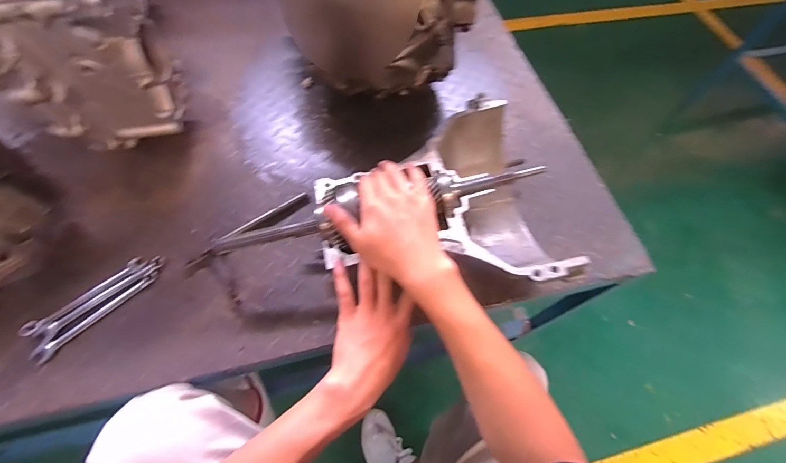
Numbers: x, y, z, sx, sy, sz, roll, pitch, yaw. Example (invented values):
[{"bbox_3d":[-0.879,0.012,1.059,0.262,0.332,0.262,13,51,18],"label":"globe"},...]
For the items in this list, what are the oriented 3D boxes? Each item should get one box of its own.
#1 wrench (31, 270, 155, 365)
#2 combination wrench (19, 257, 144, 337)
[{"bbox_3d":[-0.406,0.114,0.496,0.019,0.013,0.164,37,67,16],"label":"wrench"},{"bbox_3d":[-0.430,0.089,0.503,0.159,0.009,0.019,-37,70,-19],"label":"combination wrench"}]

